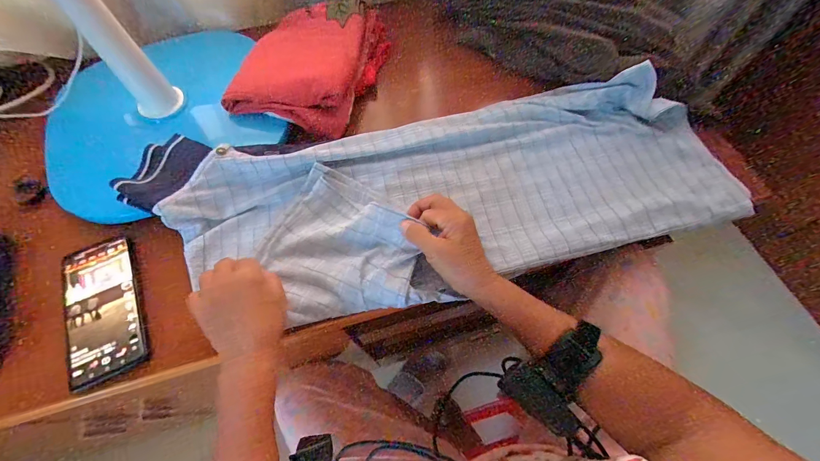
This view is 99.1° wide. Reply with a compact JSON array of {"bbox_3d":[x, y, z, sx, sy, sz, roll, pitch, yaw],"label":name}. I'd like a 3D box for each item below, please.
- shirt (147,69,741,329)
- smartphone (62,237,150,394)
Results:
[{"bbox_3d":[0.057,-0.047,0.426,0.651,0.048,0.233,-11,67,-7],"label":"shirt"},{"bbox_3d":[-0.337,0.082,0.383,0.071,0.012,0.159,-24,70,-12],"label":"smartphone"}]

